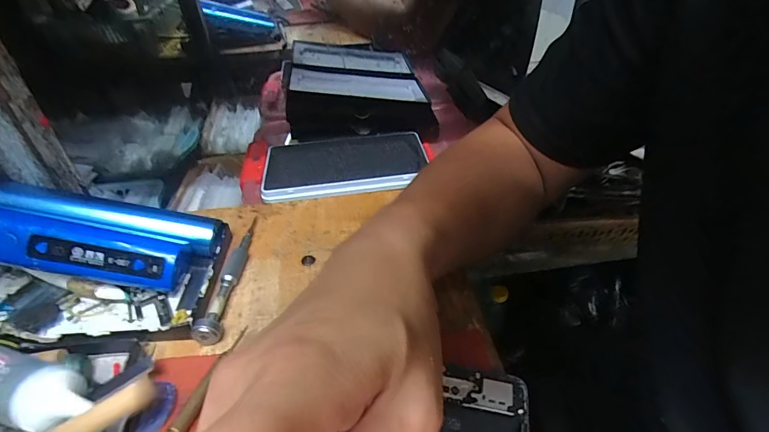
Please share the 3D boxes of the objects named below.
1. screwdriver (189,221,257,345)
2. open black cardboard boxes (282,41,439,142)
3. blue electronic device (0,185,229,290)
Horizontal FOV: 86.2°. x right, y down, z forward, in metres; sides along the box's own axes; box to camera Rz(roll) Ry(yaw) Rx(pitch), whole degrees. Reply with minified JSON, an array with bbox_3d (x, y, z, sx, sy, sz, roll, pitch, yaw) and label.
[{"bbox_3d":[-0.111,0.041,0.305,0.017,0.013,0.124,1,38,3],"label":"screwdriver"},{"bbox_3d":[-0.042,-0.182,0.576,0.187,0.085,0.203,-7,39,-7],"label":"open black cardboard boxes"},{"bbox_3d":[-0.197,0.017,0.288,0.154,0.033,0.069,10,33,-19],"label":"blue electronic device"}]

